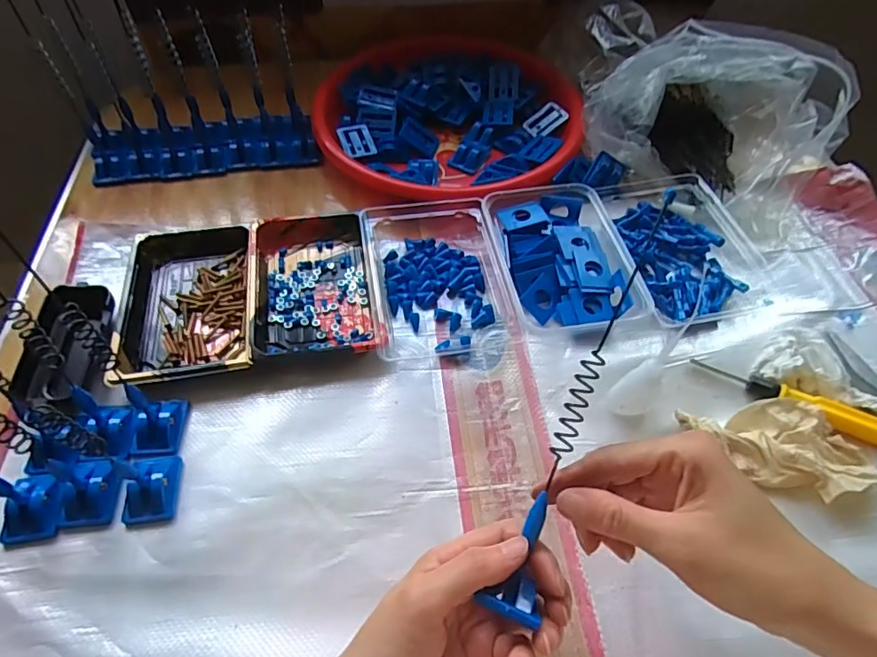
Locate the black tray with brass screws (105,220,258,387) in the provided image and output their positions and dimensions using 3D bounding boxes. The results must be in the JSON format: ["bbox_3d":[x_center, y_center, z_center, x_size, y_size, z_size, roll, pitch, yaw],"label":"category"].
[{"bbox_3d":[-0.215,-0.024,0.451,0.111,0.022,0.159,-7,55,-6],"label":"black tray with brass screws"}]

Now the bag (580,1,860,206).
[{"bbox_3d":[0.262,-0.243,0.552,0.180,0.110,0.270,-35,62,-22],"label":"bag"}]

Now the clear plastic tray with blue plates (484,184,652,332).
[{"bbox_3d":[0.109,-0.068,0.478,0.114,0.032,0.155,-6,55,-5],"label":"clear plastic tray with blue plates"}]

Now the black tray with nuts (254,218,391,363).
[{"bbox_3d":[-0.111,-0.042,0.464,0.102,0.024,0.162,-9,55,-7],"label":"black tray with nuts"}]

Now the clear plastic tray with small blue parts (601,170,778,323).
[{"bbox_3d":[0.231,-0.089,0.496,0.123,0.032,0.185,-6,55,-5],"label":"clear plastic tray with small blue parts"}]

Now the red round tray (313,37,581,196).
[{"bbox_3d":[0.011,-0.247,0.594,0.288,0.041,0.276,0,55,-1],"label":"red round tray"}]

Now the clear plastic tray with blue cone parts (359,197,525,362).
[{"bbox_3d":[-0.003,-0.054,0.470,0.119,0.032,0.162,-8,55,-6],"label":"clear plastic tray with blue cone parts"}]

